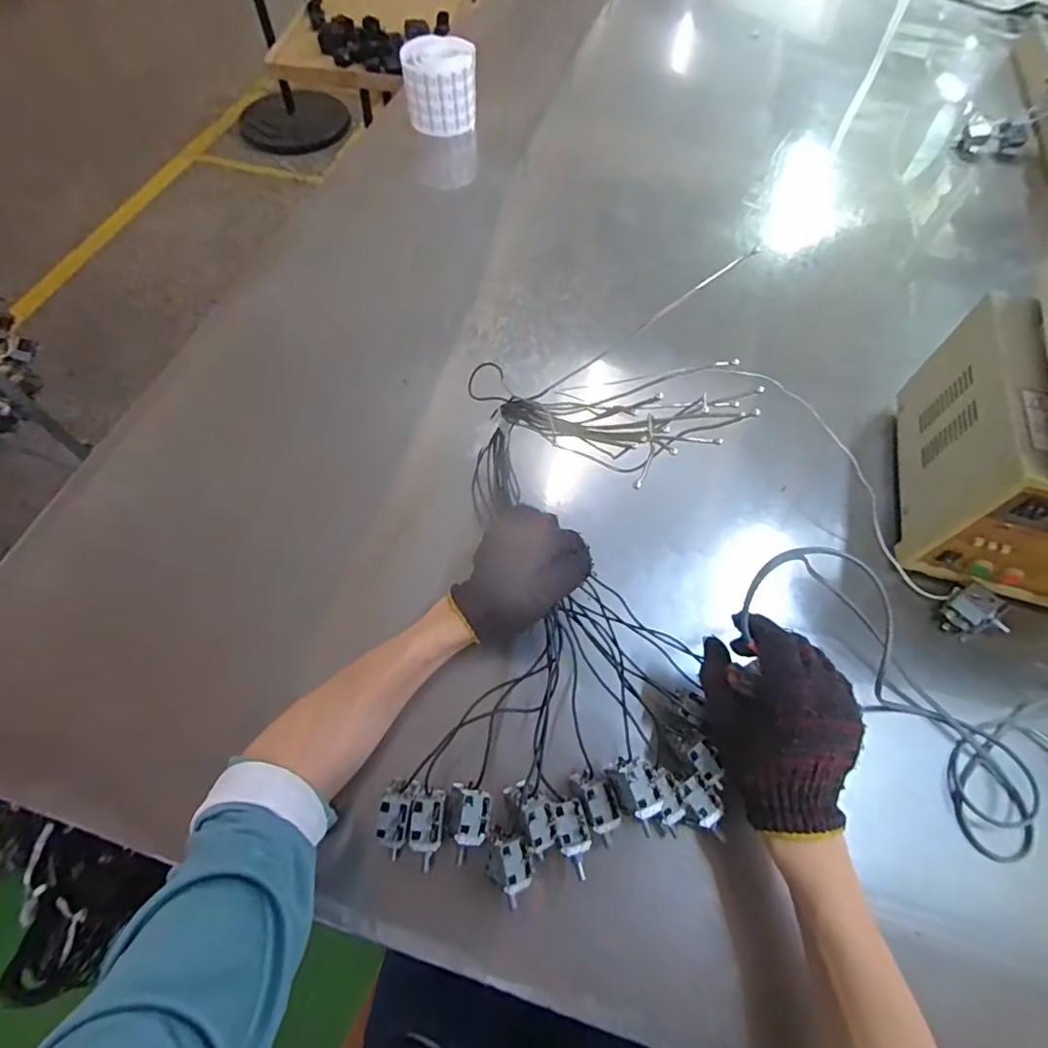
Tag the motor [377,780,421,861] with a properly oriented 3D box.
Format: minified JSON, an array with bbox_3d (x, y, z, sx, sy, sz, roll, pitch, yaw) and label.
[{"bbox_3d":[-0.101,0.231,0.434,0.025,0.023,0.053,12,63,3],"label":"motor"}]

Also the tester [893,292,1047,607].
[{"bbox_3d":[0.586,-0.046,0.552,0.323,0.177,0.248,17,64,6],"label":"tester"}]

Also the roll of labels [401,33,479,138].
[{"bbox_3d":[-0.146,-0.769,0.964,0.126,0.107,0.104,-5,63,-5],"label":"roll of labels"}]

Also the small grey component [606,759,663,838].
[{"bbox_3d":[0.088,0.207,0.423,0.027,0.030,0.051,-18,65,-11],"label":"small grey component"}]

